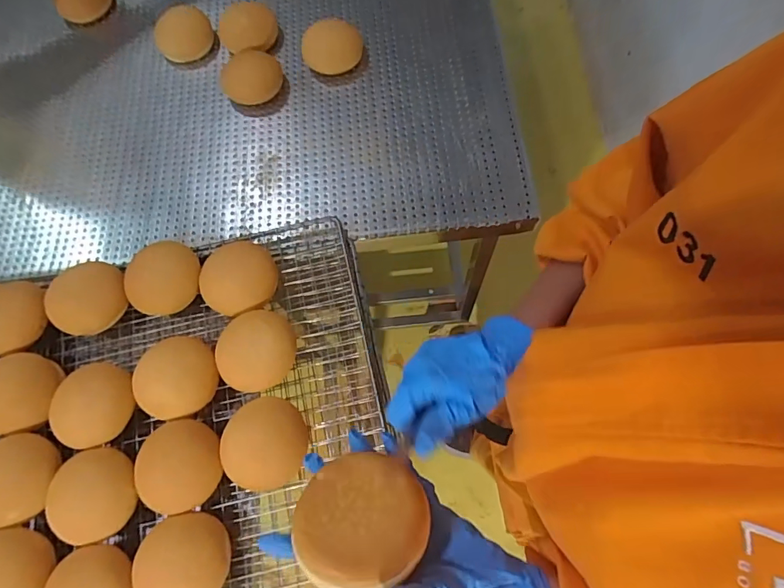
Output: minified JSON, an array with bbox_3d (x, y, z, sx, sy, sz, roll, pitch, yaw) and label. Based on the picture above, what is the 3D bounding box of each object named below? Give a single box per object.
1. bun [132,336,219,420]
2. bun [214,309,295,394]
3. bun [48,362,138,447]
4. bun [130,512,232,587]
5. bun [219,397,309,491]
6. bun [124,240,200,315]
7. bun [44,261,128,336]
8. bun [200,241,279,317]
[{"bbox_3d":[-0.261,0.104,0.550,0.090,0.046,0.096,-1,72,4],"label":"bun"},{"bbox_3d":[-0.166,0.073,0.557,0.088,0.048,0.096,-1,72,4],"label":"bun"},{"bbox_3d":[-0.360,0.135,0.543,0.080,0.046,0.097,-4,71,3],"label":"bun"},{"bbox_3d":[-0.225,0.292,0.482,0.088,0.045,0.094,-7,71,2],"label":"bun"},{"bbox_3d":[-0.148,0.172,0.517,0.095,0.047,0.100,0,73,2],"label":"bun"},{"bbox_3d":[-0.306,-0.021,0.593,0.094,0.057,0.098,-6,71,2],"label":"bun"},{"bbox_3d":[-0.400,0.007,0.587,0.091,0.032,0.093,-1,72,4],"label":"bun"},{"bbox_3d":[-0.201,-0.022,0.587,0.098,0.043,0.103,3,72,5],"label":"bun"}]

